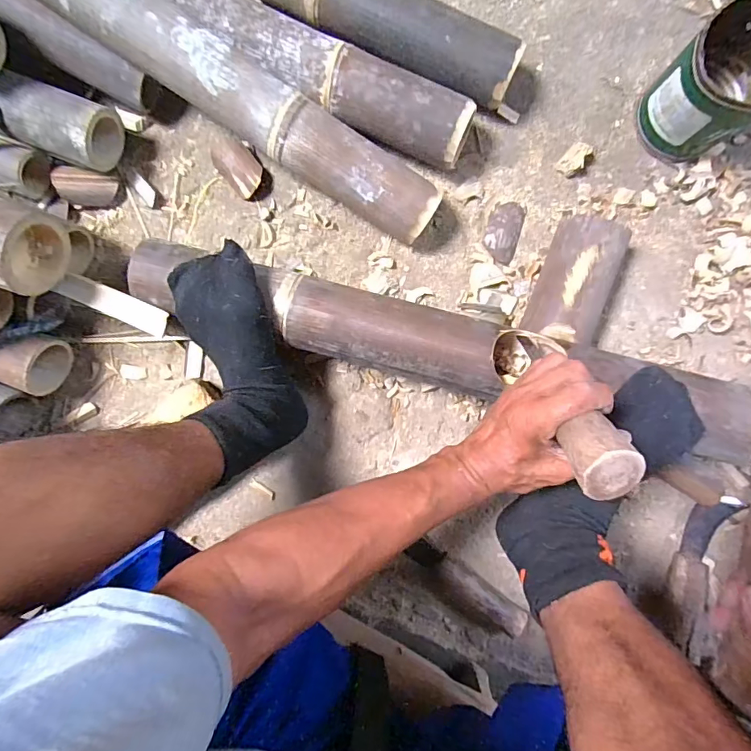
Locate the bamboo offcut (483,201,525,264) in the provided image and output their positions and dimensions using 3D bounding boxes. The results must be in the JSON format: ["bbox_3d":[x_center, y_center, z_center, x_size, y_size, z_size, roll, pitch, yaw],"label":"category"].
[{"bbox_3d":[0.152,-0.170,0.541,0.040,0.012,0.068,17,95,1],"label":"bamboo offcut"}]

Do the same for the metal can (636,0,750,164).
[{"bbox_3d":[0.350,-0.297,0.467,0.107,0.121,0.099,0,94,5],"label":"metal can"}]

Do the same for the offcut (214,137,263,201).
[{"bbox_3d":[-0.162,-0.249,0.538,0.041,0.022,0.067,-39,92,5],"label":"offcut"}]

